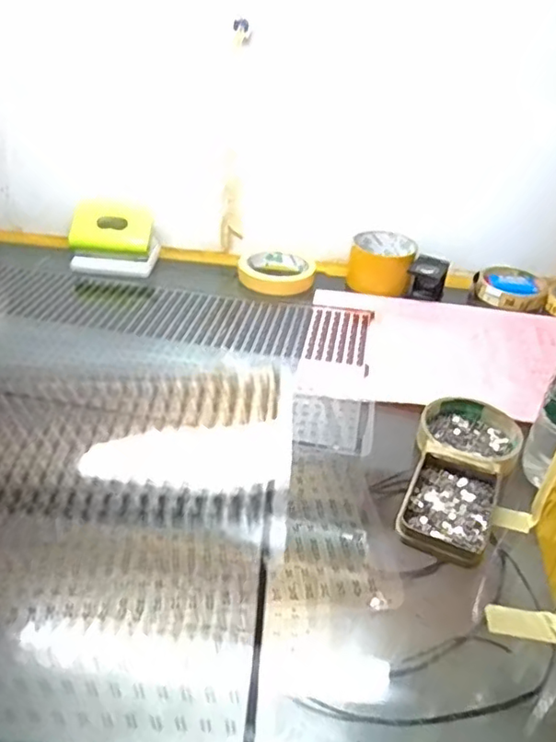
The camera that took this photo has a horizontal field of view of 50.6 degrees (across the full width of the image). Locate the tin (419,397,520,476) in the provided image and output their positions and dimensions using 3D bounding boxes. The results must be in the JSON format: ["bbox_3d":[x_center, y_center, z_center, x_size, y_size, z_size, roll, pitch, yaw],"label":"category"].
[{"bbox_3d":[0.160,0.051,0.490,0.079,0.016,0.082,3,34,-2],"label":"tin"}]

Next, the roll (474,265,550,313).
[{"bbox_3d":[0.291,-0.105,0.733,0.085,0.018,0.087,3,34,-2],"label":"roll"}]

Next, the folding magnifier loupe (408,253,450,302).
[{"bbox_3d":[0.180,-0.110,0.705,0.041,0.050,0.030,13,35,13],"label":"folding magnifier loupe"}]

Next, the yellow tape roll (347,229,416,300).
[{"bbox_3d":[0.130,-0.136,0.730,0.075,0.048,0.075,11,35,10],"label":"yellow tape roll"}]

